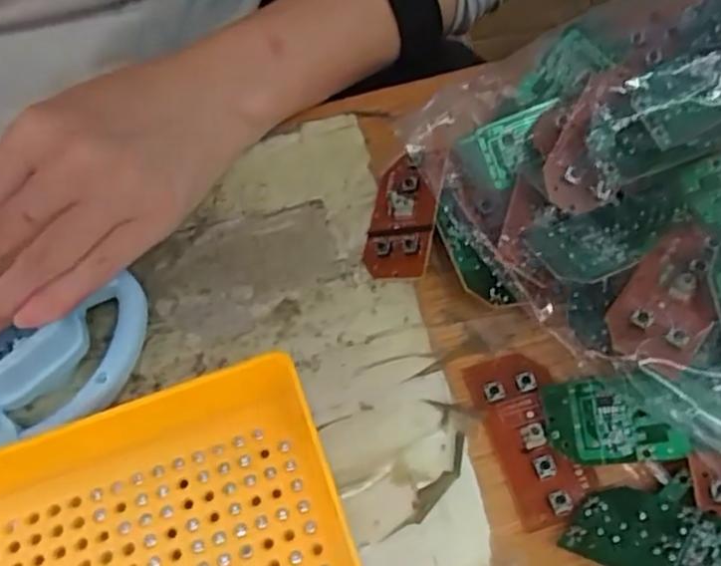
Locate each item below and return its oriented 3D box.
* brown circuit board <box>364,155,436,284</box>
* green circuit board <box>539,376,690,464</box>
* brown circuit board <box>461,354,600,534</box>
[{"bbox_3d":[0.016,-0.026,0.290,0.029,0.004,0.054,-8,61,33],"label":"brown circuit board"},{"bbox_3d":[0.083,0.045,0.240,0.042,0.006,0.028,-11,70,18],"label":"green circuit board"},{"bbox_3d":[0.058,0.052,0.248,0.027,0.011,0.059,-17,59,-5],"label":"brown circuit board"}]

